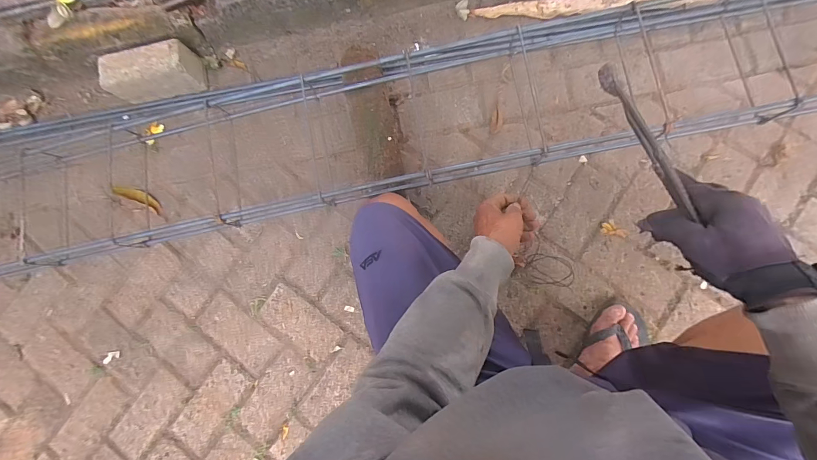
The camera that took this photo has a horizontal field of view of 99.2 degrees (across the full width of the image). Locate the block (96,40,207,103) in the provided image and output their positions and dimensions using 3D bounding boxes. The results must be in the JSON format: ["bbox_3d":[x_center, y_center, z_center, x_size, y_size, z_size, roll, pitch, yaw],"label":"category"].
[{"bbox_3d":[-0.622,-0.382,0.856,0.210,0.109,0.086,-10,83,5],"label":"block"}]

